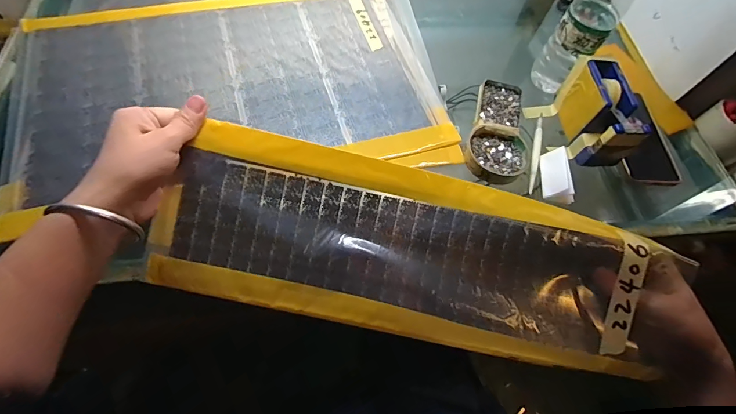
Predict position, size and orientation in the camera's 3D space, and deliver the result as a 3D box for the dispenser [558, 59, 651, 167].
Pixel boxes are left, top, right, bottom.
[{"bbox_3d":[0.304,-0.122,0.484,0.048,0.082,0.128,-2,62,-5],"label":"dispenser"}]

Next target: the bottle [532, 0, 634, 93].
[{"bbox_3d":[0.292,-0.251,0.474,0.059,0.227,0.067,34,65,14],"label":"bottle"}]

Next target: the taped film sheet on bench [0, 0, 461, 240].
[{"bbox_3d":[-0.183,-0.180,0.509,0.534,0.010,0.354,-14,65,-13],"label":"taped film sheet on bench"}]

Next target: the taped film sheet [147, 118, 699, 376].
[{"bbox_3d":[0.038,0.043,0.326,0.442,0.041,0.154,13,89,-3],"label":"taped film sheet"}]

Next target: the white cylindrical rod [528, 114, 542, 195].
[{"bbox_3d":[0.227,-0.077,0.493,0.009,0.011,0.141,16,62,5],"label":"white cylindrical rod"}]

